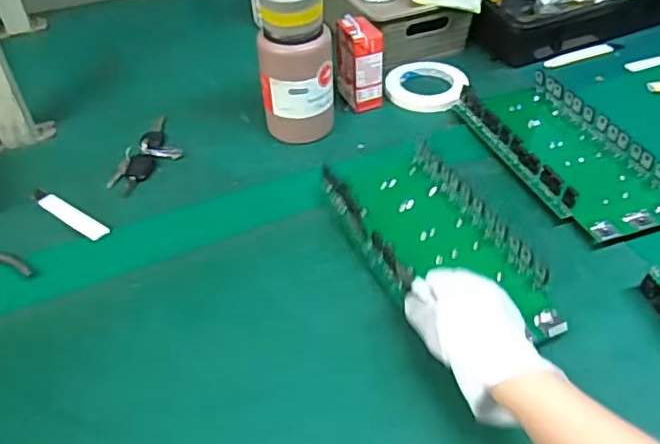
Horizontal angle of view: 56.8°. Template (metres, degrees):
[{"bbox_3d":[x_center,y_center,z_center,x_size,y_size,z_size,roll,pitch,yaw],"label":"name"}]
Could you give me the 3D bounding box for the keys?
[{"bbox_3d":[-0.229,-0.086,0.779,0.068,0.012,0.145,15,47,18],"label":"keys"}]

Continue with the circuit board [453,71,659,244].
[{"bbox_3d":[0.281,-0.095,0.728,0.144,0.026,0.284,-18,46,-15],"label":"circuit board"}]

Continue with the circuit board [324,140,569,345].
[{"bbox_3d":[0.104,0.017,0.623,0.139,0.031,0.285,-19,48,-15],"label":"circuit board"}]

